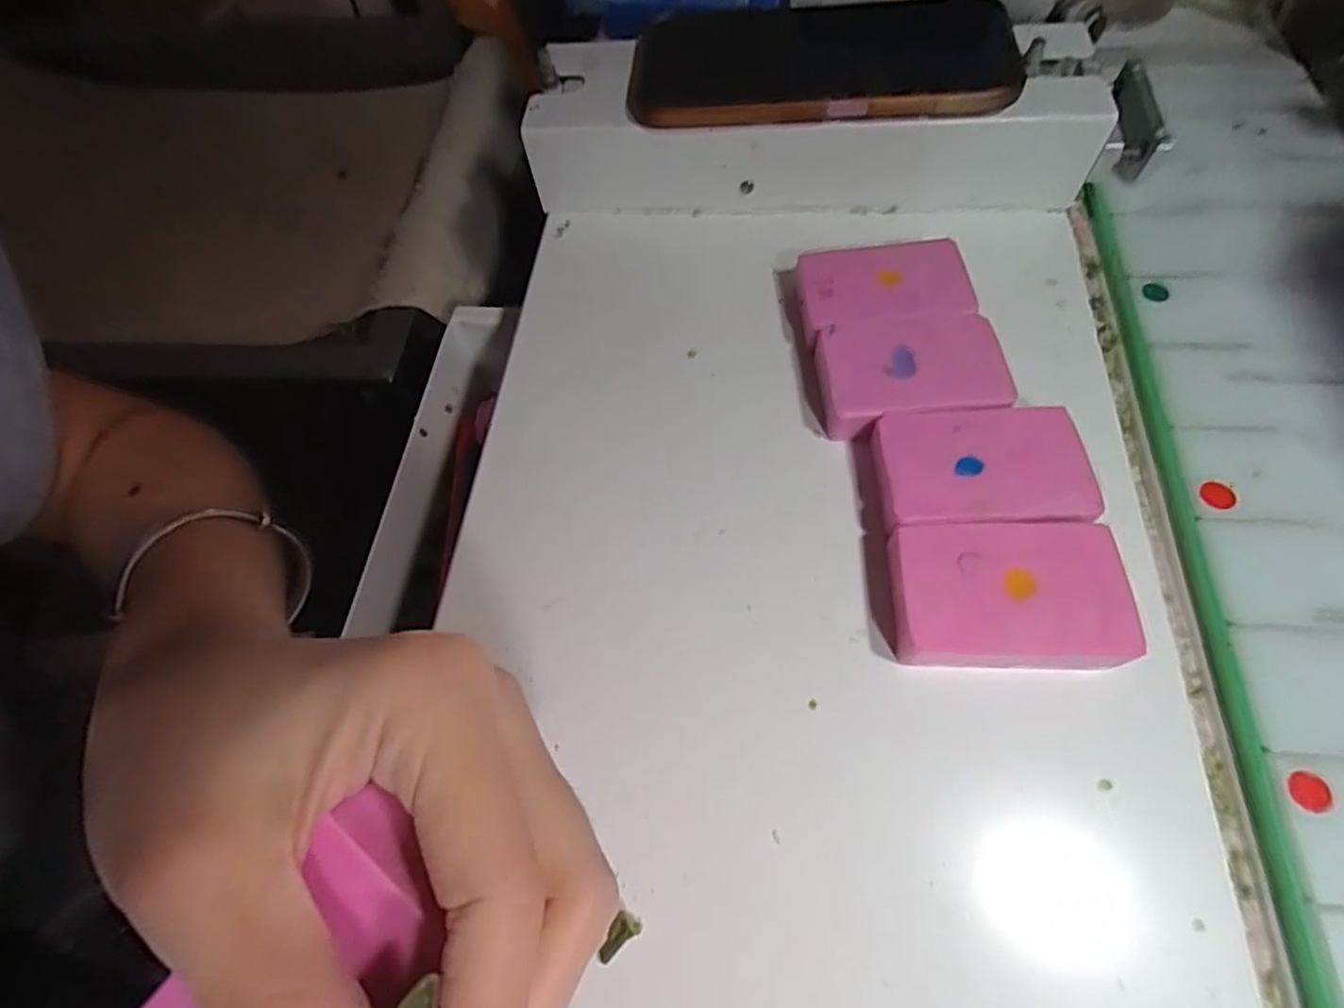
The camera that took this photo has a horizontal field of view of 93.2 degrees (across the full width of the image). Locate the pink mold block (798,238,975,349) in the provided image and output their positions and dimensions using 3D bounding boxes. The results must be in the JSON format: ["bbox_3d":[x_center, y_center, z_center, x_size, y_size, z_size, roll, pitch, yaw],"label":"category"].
[{"bbox_3d":[0.087,-0.089,0.270,0.067,0.021,0.045,-8,62,0],"label":"pink mold block"}]

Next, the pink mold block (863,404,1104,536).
[{"bbox_3d":[0.108,-0.010,0.229,0.071,0.021,0.045,-3,63,3],"label":"pink mold block"}]

